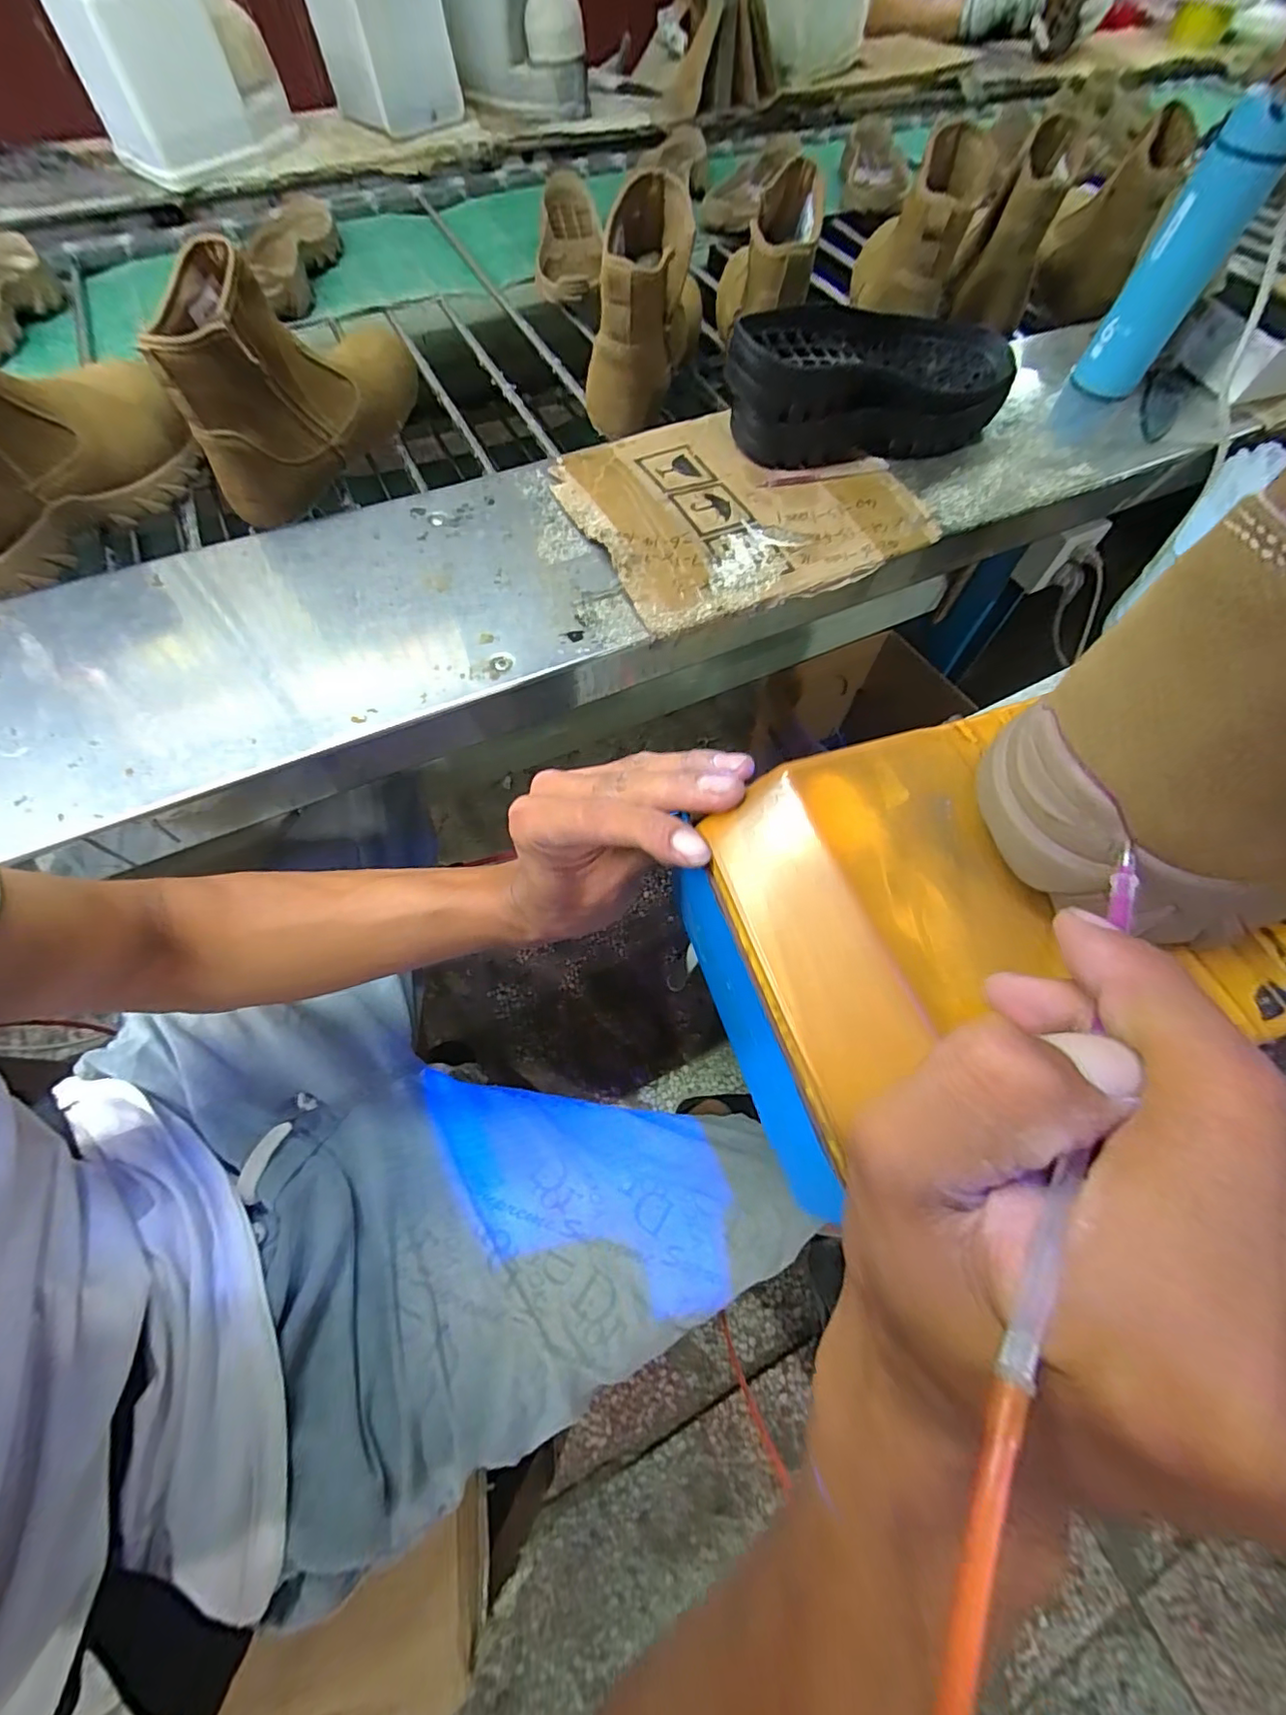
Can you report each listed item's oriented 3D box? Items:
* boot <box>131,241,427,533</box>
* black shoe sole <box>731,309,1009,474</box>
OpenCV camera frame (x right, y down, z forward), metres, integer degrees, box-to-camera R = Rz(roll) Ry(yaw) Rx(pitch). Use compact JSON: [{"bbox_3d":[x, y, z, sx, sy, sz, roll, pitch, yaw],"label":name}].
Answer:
[{"bbox_3d":[-0.309,-0.436,0.506,0.103,0.148,0.254,13,64,5],"label":"boot"},{"bbox_3d":[0.210,-0.444,0.522,0.274,0.082,0.123,-12,65,-7],"label":"black shoe sole"}]

